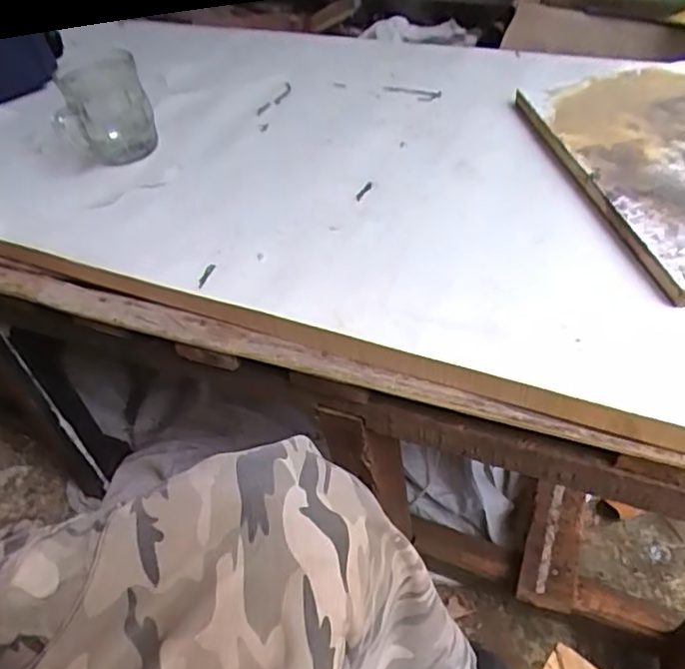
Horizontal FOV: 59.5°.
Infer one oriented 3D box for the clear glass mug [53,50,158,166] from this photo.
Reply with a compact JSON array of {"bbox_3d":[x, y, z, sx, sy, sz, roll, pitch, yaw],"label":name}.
[{"bbox_3d":[-0.235,-0.221,0.590,0.085,0.090,0.069,-20,45,-13],"label":"clear glass mug"}]

